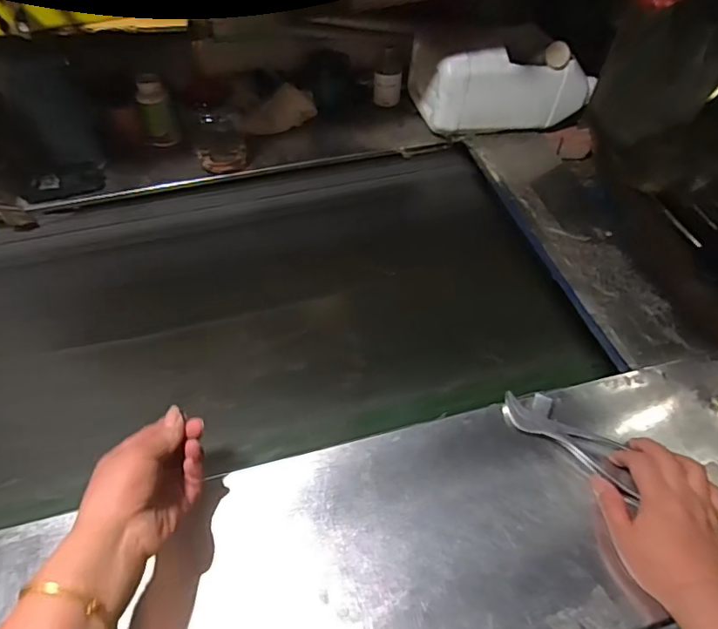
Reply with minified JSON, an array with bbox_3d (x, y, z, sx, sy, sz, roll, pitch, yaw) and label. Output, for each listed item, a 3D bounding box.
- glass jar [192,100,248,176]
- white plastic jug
[{"bbox_3d":[-0.215,-0.277,0.782,0.082,0.116,0.066,-12,55,-10],"label":"glass jar"},{"bbox_3d":[0.240,-0.378,0.848,0.267,0.138,0.105,-7,55,-7],"label":"white plastic jug"}]

